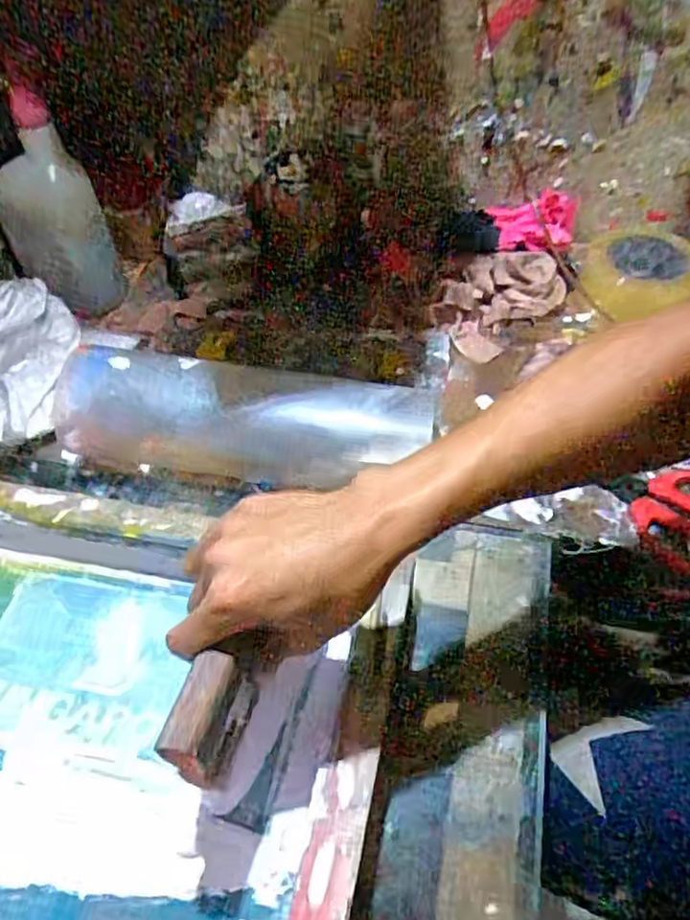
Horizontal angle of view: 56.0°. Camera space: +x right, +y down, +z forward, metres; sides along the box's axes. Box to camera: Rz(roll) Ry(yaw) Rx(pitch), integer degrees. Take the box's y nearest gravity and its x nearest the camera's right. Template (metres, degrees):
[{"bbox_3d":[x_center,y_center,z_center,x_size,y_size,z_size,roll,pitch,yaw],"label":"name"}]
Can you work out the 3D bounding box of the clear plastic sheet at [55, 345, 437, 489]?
[{"bbox_3d":[-0.091,-0.037,0.552,0.317,0.081,0.081,7,53,9],"label":"clear plastic sheet"}]

